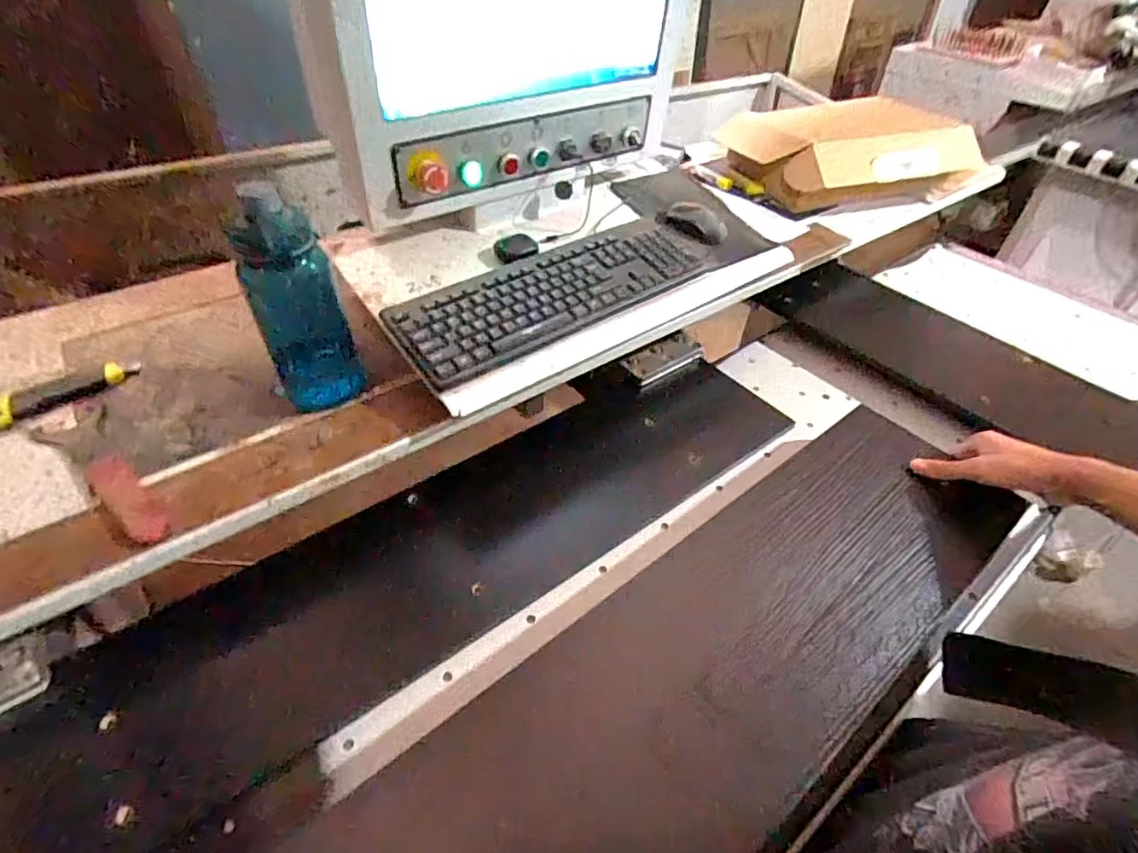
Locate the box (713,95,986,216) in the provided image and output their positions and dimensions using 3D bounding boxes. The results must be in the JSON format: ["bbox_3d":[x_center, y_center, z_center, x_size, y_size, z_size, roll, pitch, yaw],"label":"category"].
[{"bbox_3d":[0.550,-0.556,1.138,0.441,0.117,0.276,-15,47,-17],"label":"box"}]

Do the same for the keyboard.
[{"bbox_3d":[-0.001,-0.186,0.742,0.460,0.035,0.135,-28,52,-27],"label":"keyboard"}]

